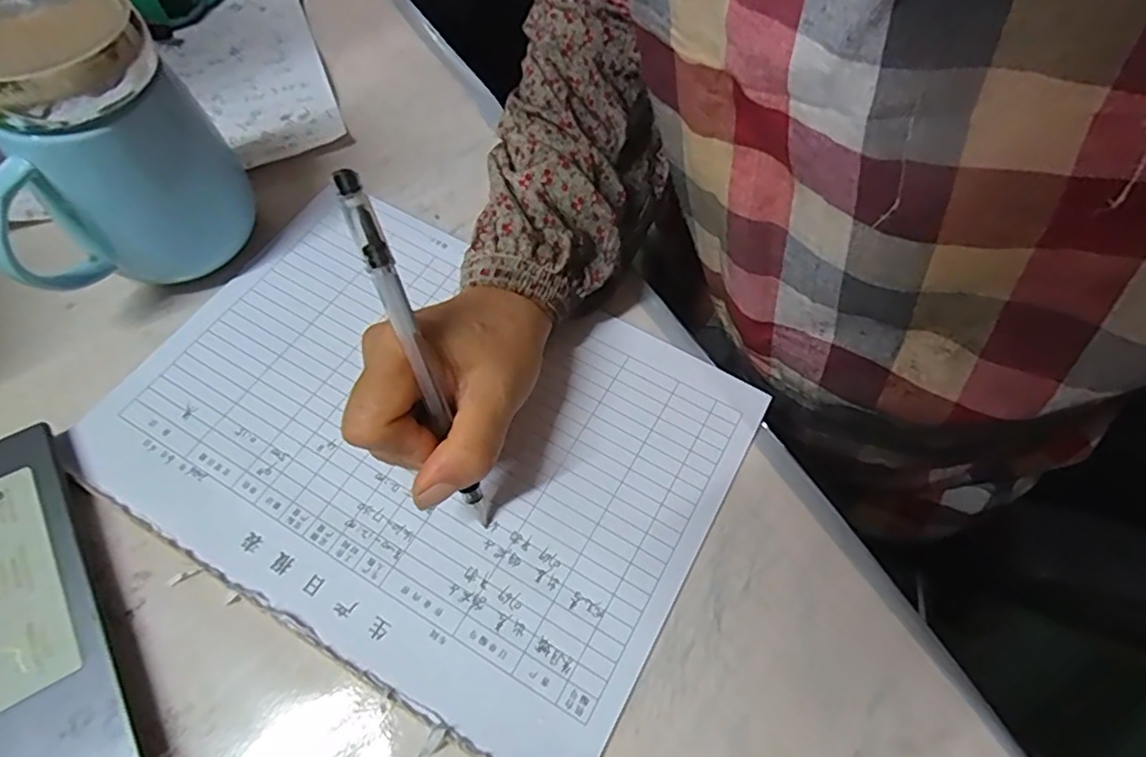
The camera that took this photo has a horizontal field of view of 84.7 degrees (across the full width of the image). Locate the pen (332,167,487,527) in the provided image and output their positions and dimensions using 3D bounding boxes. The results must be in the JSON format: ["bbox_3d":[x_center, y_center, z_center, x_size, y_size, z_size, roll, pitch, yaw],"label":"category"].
[{"bbox_3d":[-0.060,-0.003,0.252,0.009,0.163,0.009,-24,34,-16],"label":"pen"}]

